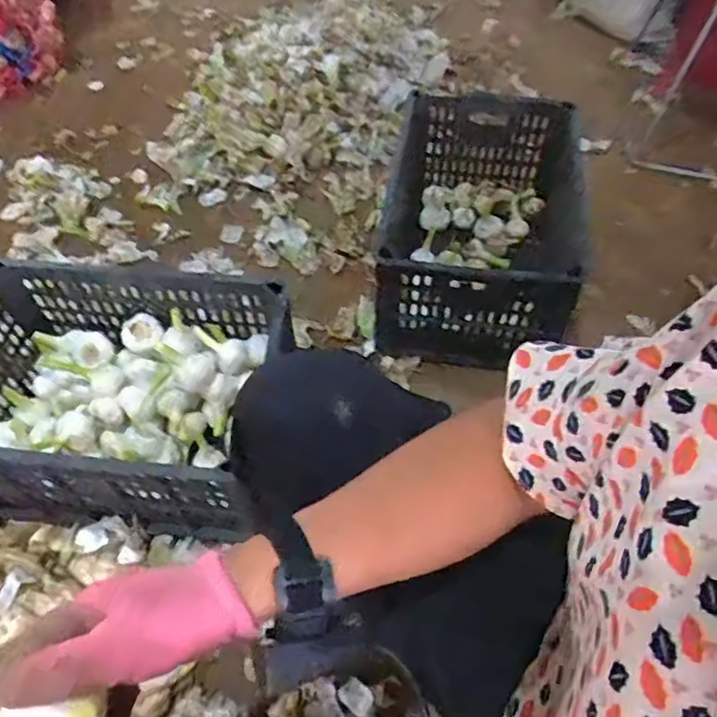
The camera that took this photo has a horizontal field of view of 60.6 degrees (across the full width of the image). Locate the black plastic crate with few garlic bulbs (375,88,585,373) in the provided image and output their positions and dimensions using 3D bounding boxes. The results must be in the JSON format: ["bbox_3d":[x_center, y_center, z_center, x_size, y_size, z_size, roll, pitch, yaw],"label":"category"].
[{"bbox_3d":[0.225,-0.233,1.073,0.356,0.218,0.459,8,55,4],"label":"black plastic crate with few garlic bulbs"}]

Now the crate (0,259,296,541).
[{"bbox_3d":[-0.351,0.055,0.851,0.390,0.210,0.294,4,55,1],"label":"crate"}]

